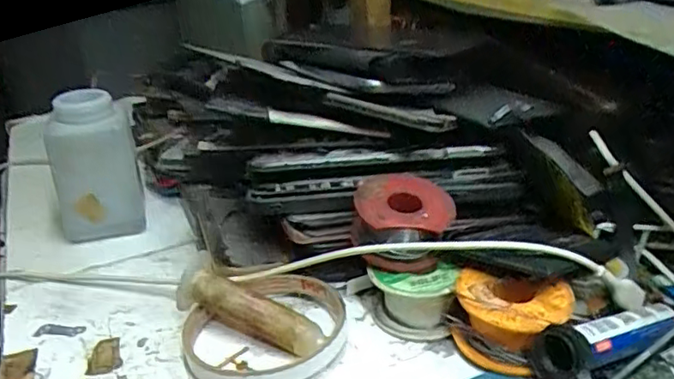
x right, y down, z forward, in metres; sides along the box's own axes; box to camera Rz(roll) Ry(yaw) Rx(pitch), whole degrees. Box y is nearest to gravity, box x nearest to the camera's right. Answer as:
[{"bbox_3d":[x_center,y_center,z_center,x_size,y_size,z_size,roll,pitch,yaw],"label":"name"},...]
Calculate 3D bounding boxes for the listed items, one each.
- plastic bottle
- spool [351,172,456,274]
[{"bbox_3d":[-0.165,-0.014,0.399,0.054,0.094,0.047,-16,29,-23],"label":"plastic bottle"},{"bbox_3d":[0.036,0.015,0.321,0.053,0.031,0.057,-1,27,6],"label":"spool"}]

